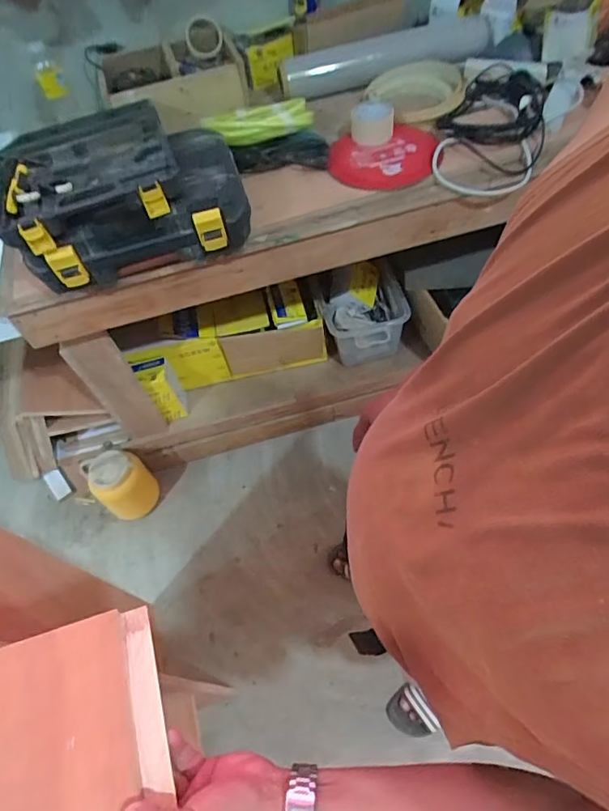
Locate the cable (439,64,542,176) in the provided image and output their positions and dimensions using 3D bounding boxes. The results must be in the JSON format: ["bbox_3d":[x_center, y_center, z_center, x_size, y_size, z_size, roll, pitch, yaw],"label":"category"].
[{"bbox_3d":[0.393,-0.613,1.028,0.199,0.068,0.307,8,59,11],"label":"cable"}]

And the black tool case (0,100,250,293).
[{"bbox_3d":[-0.337,-0.412,0.938,0.410,0.177,0.322,-17,57,-4],"label":"black tool case"}]

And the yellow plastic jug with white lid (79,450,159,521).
[{"bbox_3d":[-0.555,0.230,1.487,0.152,0.203,0.167,-3,57,5],"label":"yellow plastic jug with white lid"}]

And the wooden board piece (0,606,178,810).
[{"bbox_3d":[-0.179,0.275,0.361,0.149,0.023,0.212,-12,53,-16],"label":"wooden board piece"}]

